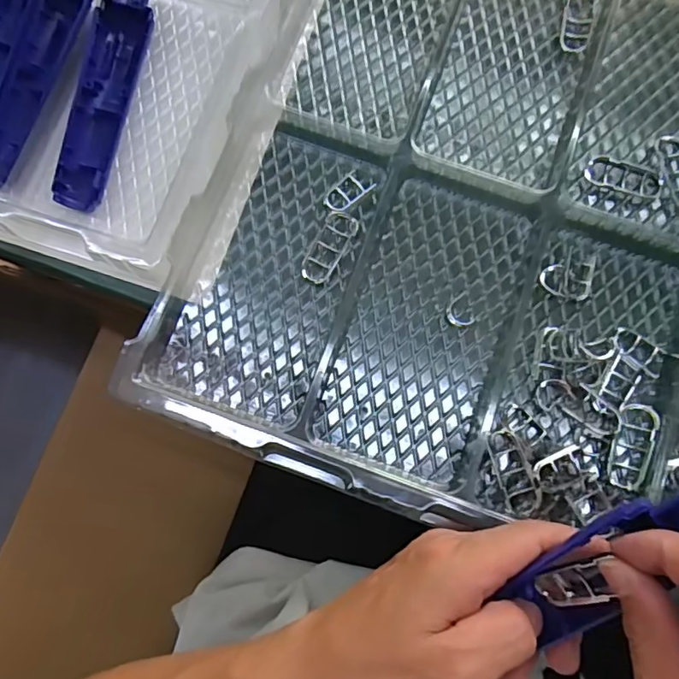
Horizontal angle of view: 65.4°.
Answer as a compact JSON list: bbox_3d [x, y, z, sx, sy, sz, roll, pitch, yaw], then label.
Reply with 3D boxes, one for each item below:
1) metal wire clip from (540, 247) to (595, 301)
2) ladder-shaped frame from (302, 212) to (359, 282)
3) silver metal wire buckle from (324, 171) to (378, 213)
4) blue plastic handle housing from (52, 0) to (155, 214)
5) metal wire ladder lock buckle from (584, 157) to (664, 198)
[{"bbox_3d":[0.152,-0.044,0.352,0.035,0.007,0.035,0,79,-1],"label":"metal wire clip"},{"bbox_3d":[-0.007,-0.062,0.354,0.021,0.007,0.052,26,79,5],"label":"ladder-shaped frame"},{"bbox_3d":[0.006,-0.101,0.362,0.035,0.004,0.020,-44,82,-8],"label":"silver metal wire buckle"},{"bbox_3d":[-0.164,-0.171,0.368,0.037,0.017,0.167,12,79,2],"label":"blue plastic handle housing"},{"bbox_3d":[0.194,-0.111,0.360,0.051,0.004,0.021,16,79,3],"label":"metal wire ladder lock buckle"}]

